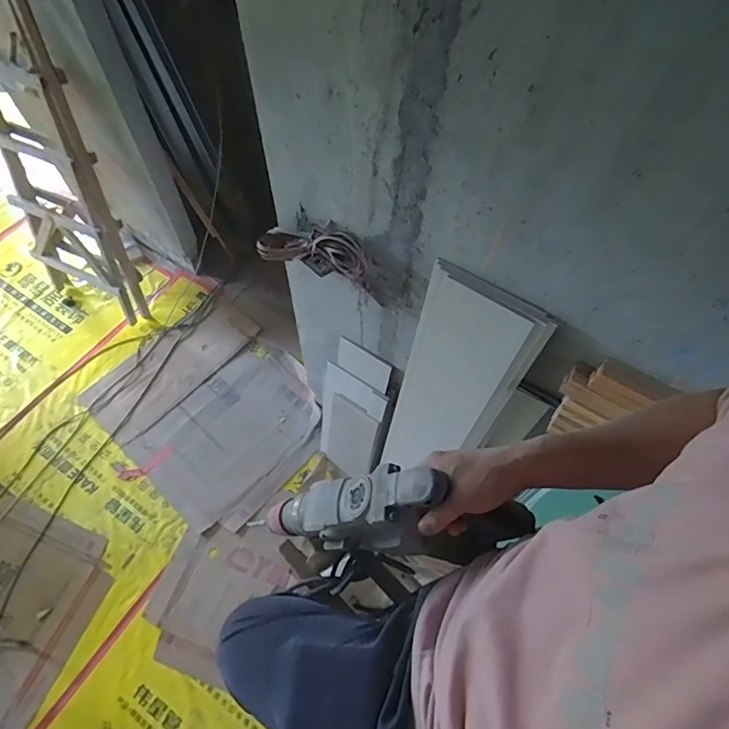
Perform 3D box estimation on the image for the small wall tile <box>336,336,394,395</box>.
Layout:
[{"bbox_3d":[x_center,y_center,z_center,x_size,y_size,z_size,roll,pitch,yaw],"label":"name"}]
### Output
[{"bbox_3d":[-0.003,-0.003,1.736,0.226,0.165,0.015,29,48,17],"label":"small wall tile"}]

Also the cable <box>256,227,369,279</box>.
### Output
[{"bbox_3d":[-0.139,-0.323,1.319,0.319,0.117,0.100,13,61,19],"label":"cable"}]

